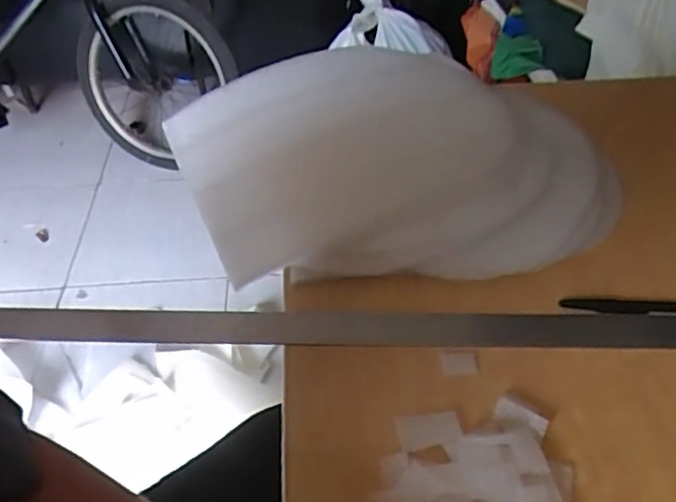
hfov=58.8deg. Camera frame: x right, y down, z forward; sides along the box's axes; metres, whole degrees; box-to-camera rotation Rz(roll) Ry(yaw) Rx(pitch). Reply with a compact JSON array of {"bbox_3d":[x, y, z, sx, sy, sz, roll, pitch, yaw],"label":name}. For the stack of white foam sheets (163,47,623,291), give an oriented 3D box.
[{"bbox_3d":[0.046,-0.096,0.545,0.377,0.066,0.278,-4,46,-4],"label":"stack of white foam sheets"}]

